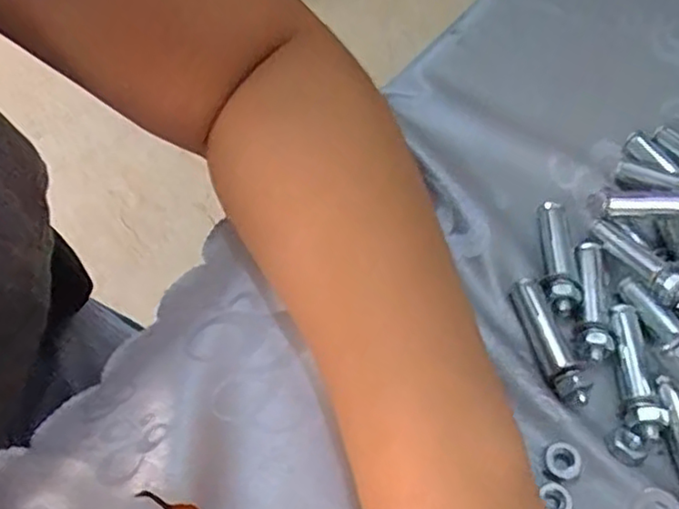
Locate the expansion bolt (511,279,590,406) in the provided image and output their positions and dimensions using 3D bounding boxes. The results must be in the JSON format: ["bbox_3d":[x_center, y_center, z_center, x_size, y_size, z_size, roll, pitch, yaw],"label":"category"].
[{"bbox_3d":[0.083,0.034,0.268,0.010,0.009,0.053,-10,58,-11],"label":"expansion bolt"}]

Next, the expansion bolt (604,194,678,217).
[{"bbox_3d":[0.141,-0.022,0.286,0.052,0.010,0.010,5,51,33],"label":"expansion bolt"}]

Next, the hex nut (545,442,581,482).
[{"bbox_3d":[0.081,0.074,0.244,0.013,0.004,0.012,4,56,-2],"label":"hex nut"}]

